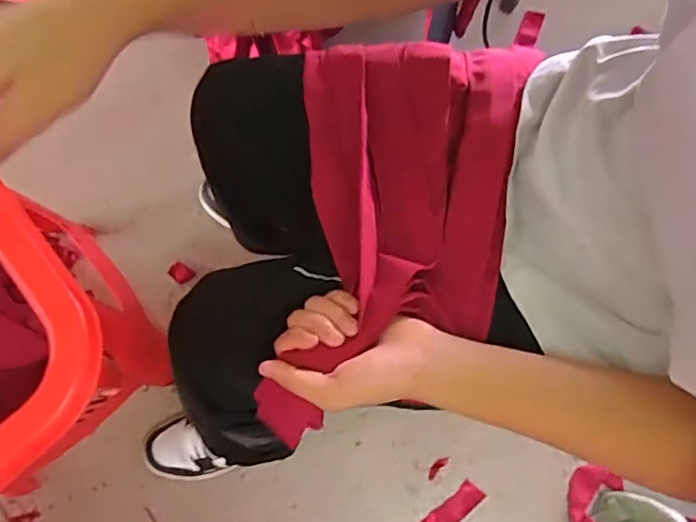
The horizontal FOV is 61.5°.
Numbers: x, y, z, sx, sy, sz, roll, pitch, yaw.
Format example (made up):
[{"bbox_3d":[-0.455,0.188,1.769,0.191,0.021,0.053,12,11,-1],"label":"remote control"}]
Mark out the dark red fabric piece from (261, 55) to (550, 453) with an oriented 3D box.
[{"bbox_3d":[0.046,-0.038,0.507,0.193,0.050,0.365,7,73,1],"label":"dark red fabric piece"}]

